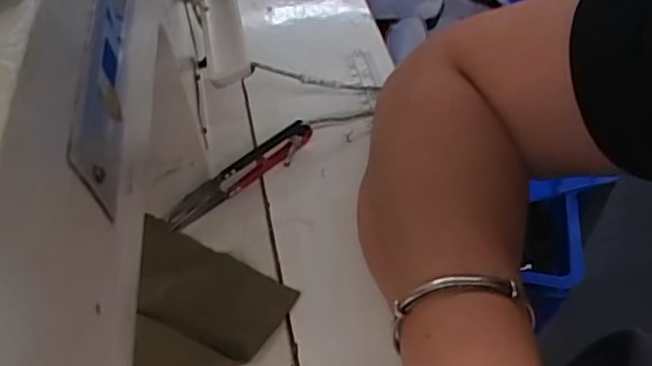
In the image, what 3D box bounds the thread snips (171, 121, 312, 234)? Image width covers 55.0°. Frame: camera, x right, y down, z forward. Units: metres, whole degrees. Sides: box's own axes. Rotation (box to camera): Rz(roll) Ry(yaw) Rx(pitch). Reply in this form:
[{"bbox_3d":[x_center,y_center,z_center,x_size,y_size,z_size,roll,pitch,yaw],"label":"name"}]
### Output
[{"bbox_3d":[-0.051,-0.007,0.383,0.105,0.020,0.009,-33,56,-25],"label":"thread snips"}]

